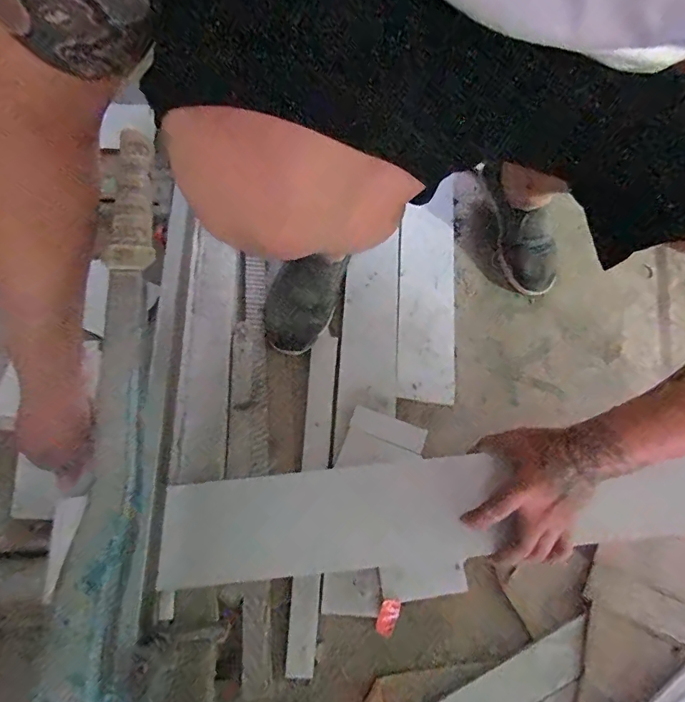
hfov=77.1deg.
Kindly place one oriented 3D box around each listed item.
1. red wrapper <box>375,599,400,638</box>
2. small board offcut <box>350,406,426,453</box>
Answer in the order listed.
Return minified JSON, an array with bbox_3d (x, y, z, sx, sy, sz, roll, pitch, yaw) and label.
[{"bbox_3d":[0.053,0.312,0.500,0.023,0.010,0.053,11,104,2],"label":"red wrapper"},{"bbox_3d":[0.061,0.105,0.582,0.100,0.010,0.037,22,66,3],"label":"small board offcut"}]

